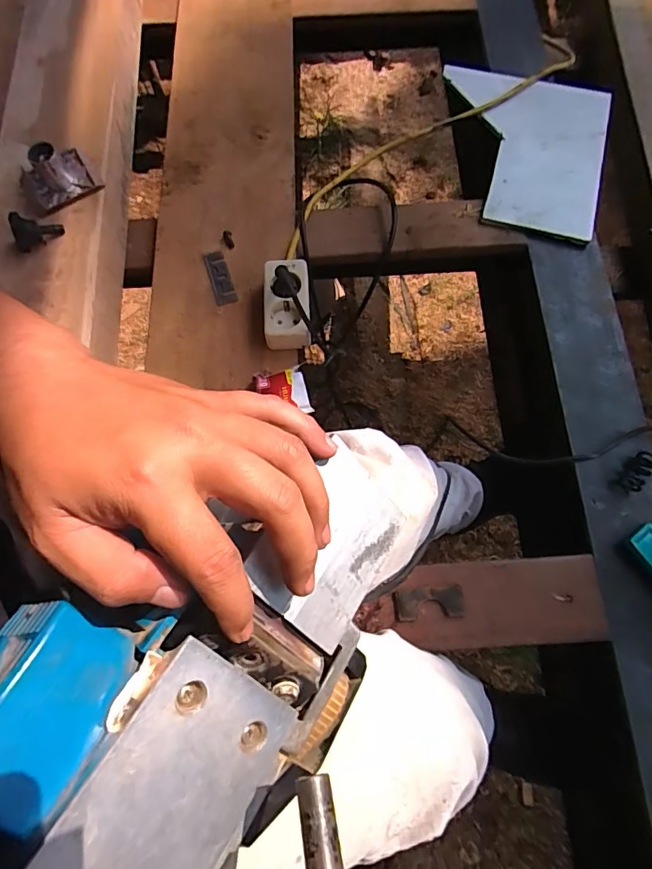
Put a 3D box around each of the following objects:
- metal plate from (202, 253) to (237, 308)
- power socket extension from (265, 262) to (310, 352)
[{"bbox_3d":[-0.139,-0.205,0.621,0.028,0.005,0.079,-23,78,13],"label":"metal plate"},{"bbox_3d":[-0.048,-0.157,0.591,0.054,0.043,0.114,-3,72,-2],"label":"power socket extension"}]

